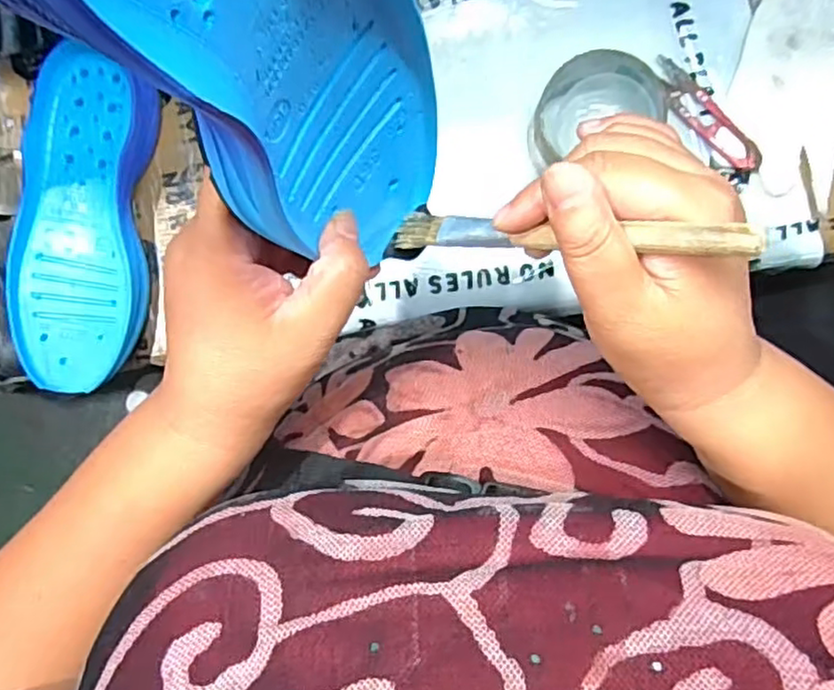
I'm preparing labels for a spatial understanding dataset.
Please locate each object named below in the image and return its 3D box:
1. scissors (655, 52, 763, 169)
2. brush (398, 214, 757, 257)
[{"bbox_3d":[0.203,-0.163,0.464,0.024,0.008,0.101,-40,89,2],"label":"scissors"},{"bbox_3d":[0.049,-0.043,0.255,0.157,0.004,0.014,10,92,42],"label":"brush"}]

